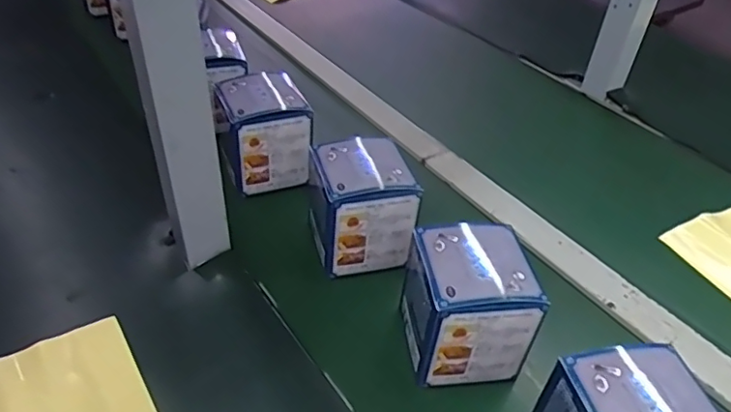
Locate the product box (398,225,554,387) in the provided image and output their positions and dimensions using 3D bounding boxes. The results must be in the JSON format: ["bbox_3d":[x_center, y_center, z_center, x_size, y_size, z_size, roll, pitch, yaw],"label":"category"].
[{"bbox_3d":[0.074,0.073,0.428,0.084,0.090,0.087,-1,40,-8],"label":"product box"}]

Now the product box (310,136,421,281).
[{"bbox_3d":[-0.005,0.000,0.505,0.085,0.096,0.082,-4,41,-12],"label":"product box"}]

